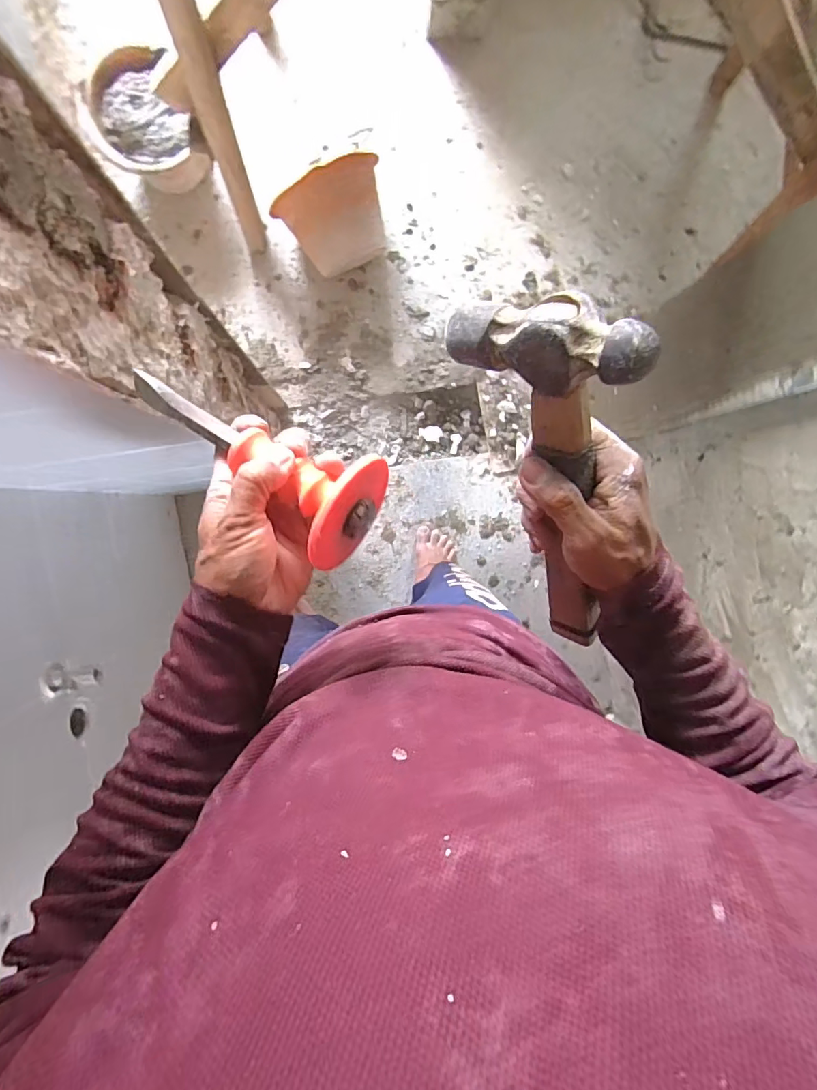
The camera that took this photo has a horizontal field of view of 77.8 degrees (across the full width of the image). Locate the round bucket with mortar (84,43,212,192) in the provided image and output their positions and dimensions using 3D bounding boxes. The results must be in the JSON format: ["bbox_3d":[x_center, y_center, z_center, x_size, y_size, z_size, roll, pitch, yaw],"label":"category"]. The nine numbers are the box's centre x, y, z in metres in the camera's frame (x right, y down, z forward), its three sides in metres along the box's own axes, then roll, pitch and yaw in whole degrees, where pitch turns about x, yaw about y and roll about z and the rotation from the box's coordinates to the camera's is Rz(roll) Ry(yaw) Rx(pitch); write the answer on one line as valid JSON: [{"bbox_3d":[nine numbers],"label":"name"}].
[{"bbox_3d":[-0.579,-0.911,1.137,0.208,0.153,0.247,-28,96,-2],"label":"round bucket with mortar"}]

